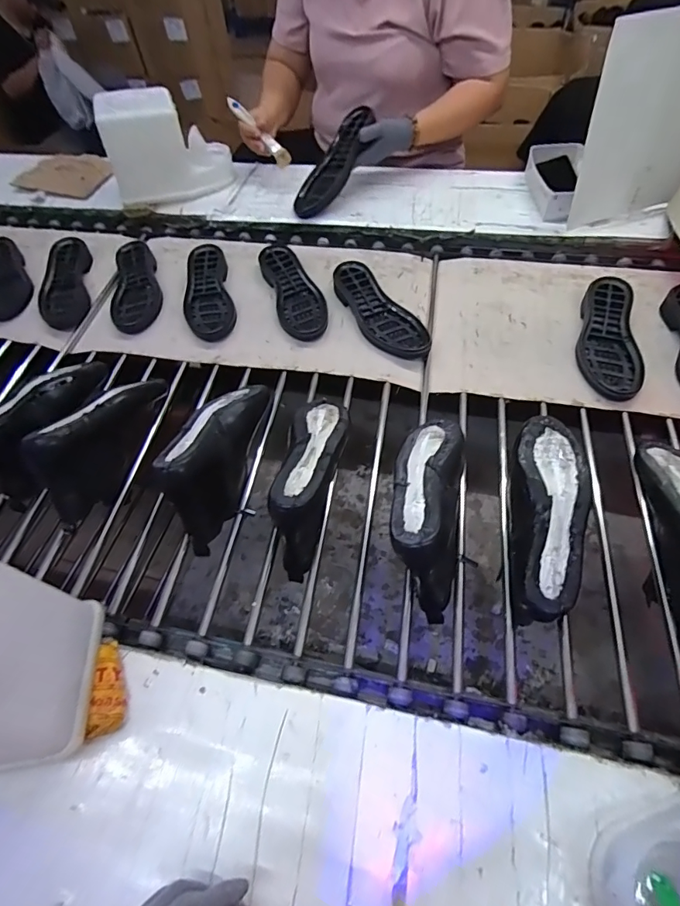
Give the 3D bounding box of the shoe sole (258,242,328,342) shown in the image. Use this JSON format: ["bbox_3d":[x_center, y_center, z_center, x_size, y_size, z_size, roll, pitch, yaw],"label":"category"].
[{"bbox_3d":[-0.087,-0.305,0.826,0.088,0.027,0.250,-18,58,-6],"label":"shoe sole"}]

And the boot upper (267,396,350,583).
[{"bbox_3d":[-0.037,0.023,0.580,0.071,0.101,0.245,5,58,8],"label":"boot upper"}]

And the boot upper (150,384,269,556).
[{"bbox_3d":[-0.172,-0.002,0.602,0.081,0.110,0.251,7,59,9],"label":"boot upper"}]

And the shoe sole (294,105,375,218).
[{"bbox_3d":[-0.014,-0.596,0.920,0.085,0.030,0.238,34,97,23],"label":"shoe sole"}]

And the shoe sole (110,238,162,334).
[{"bbox_3d":[-0.397,-0.326,0.862,0.091,0.032,0.237,-16,58,-5],"label":"shoe sole"}]

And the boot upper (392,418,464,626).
[{"bbox_3d":[0.110,0.055,0.549,0.084,0.107,0.252,5,58,8],"label":"boot upper"}]

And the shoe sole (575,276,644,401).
[{"bbox_3d":[0.427,-0.187,0.708,0.087,0.031,0.233,5,58,8],"label":"shoe sole"}]

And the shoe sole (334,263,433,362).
[{"bbox_3d":[0.065,-0.250,0.781,0.094,0.039,0.237,-34,61,-16],"label":"shoe sole"}]

